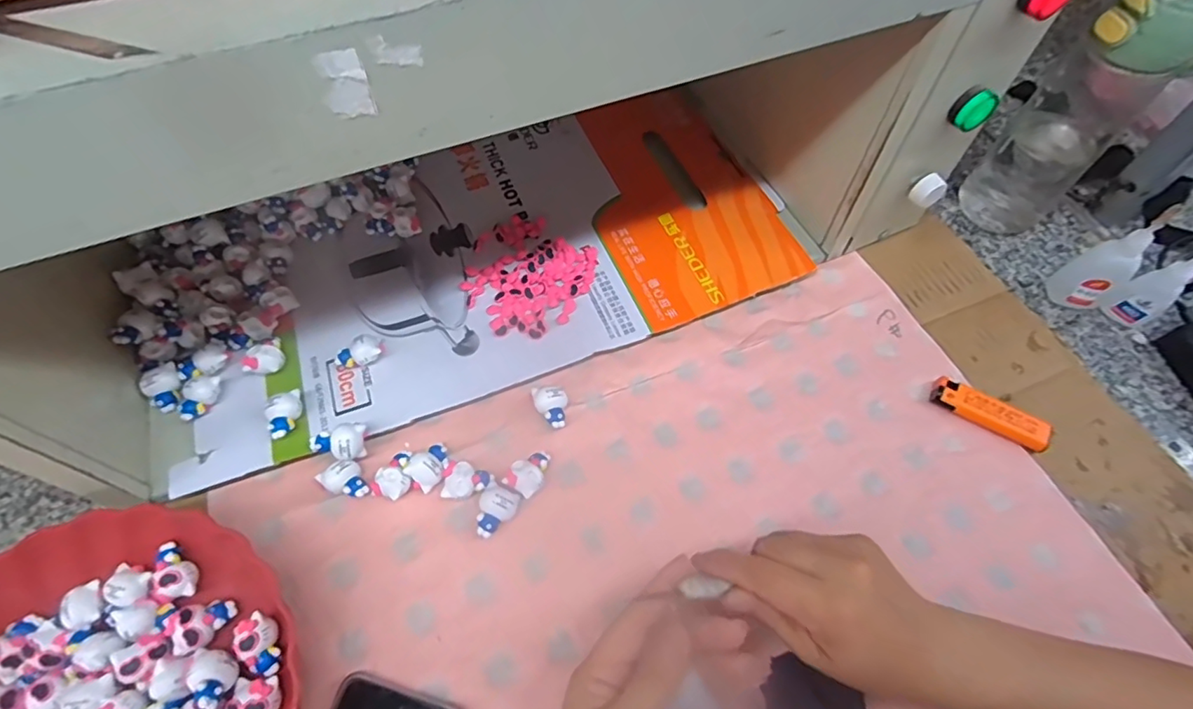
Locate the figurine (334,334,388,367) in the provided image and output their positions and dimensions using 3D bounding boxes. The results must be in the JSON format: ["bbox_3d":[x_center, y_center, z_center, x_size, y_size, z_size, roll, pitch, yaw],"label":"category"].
[{"bbox_3d":[-0.181,0.000,0.434,0.023,0.023,0.036,40,68,18],"label":"figurine"}]

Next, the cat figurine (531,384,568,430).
[{"bbox_3d":[-0.033,0.039,0.419,0.024,0.013,0.031,-13,62,-8],"label":"cat figurine"}]

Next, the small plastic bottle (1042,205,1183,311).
[{"bbox_3d":[0.431,-0.076,0.470,0.041,0.086,0.041,-33,67,-18],"label":"small plastic bottle"}]

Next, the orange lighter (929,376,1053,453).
[{"bbox_3d":[0.300,0.045,0.427,0.082,0.014,0.025,31,65,15],"label":"orange lighter"}]

